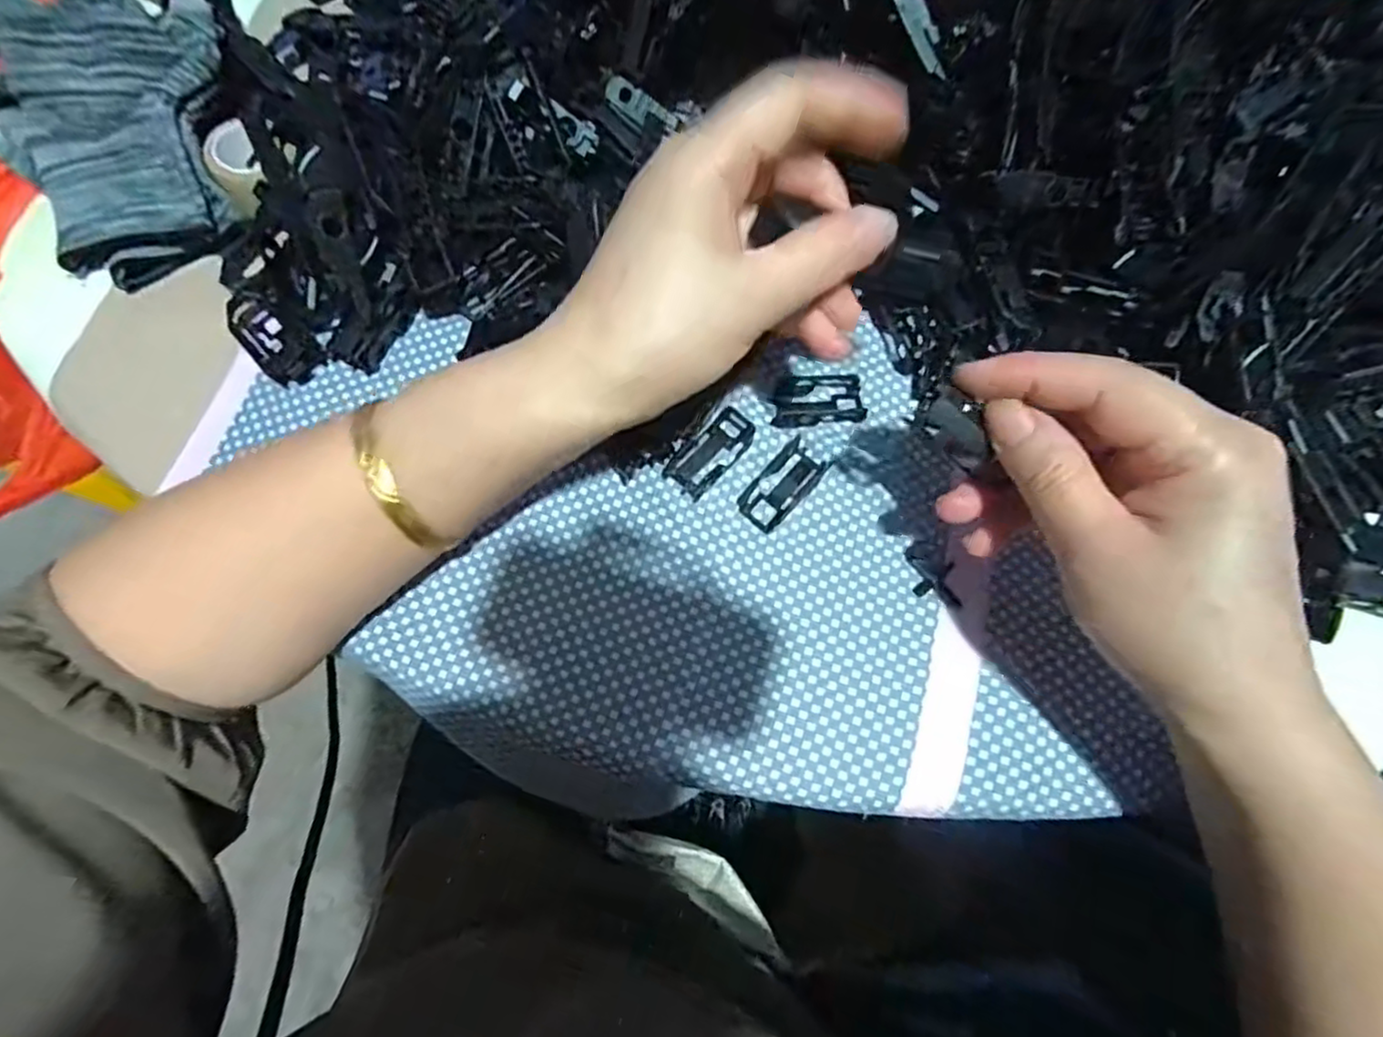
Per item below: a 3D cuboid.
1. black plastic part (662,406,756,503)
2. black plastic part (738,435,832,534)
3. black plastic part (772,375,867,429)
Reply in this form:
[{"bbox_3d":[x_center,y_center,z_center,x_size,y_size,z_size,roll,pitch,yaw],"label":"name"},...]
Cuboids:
[{"bbox_3d":[0.008,-0.028,0.273,0.019,0.007,0.041,40,78,11],"label":"black plastic part"},{"bbox_3d":[0.038,-0.014,0.270,0.019,0.005,0.040,41,78,11],"label":"black plastic part"},{"bbox_3d":[0.055,-0.051,0.281,0.039,0.004,0.023,-3,74,-1],"label":"black plastic part"}]

